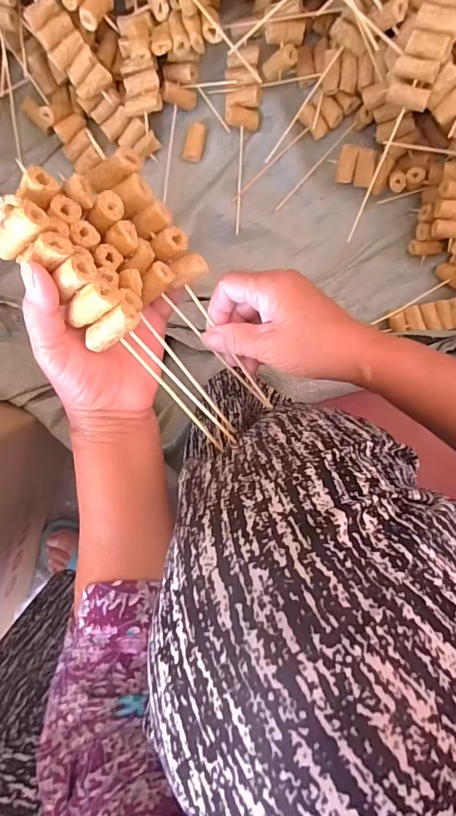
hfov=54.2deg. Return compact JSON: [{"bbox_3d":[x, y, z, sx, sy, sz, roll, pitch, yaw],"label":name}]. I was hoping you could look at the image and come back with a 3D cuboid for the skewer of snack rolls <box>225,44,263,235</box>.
[{"bbox_3d":[0.017,-0.311,0.522,0.040,0.021,0.191,1,99,1],"label":"skewer of snack rolls"}]

